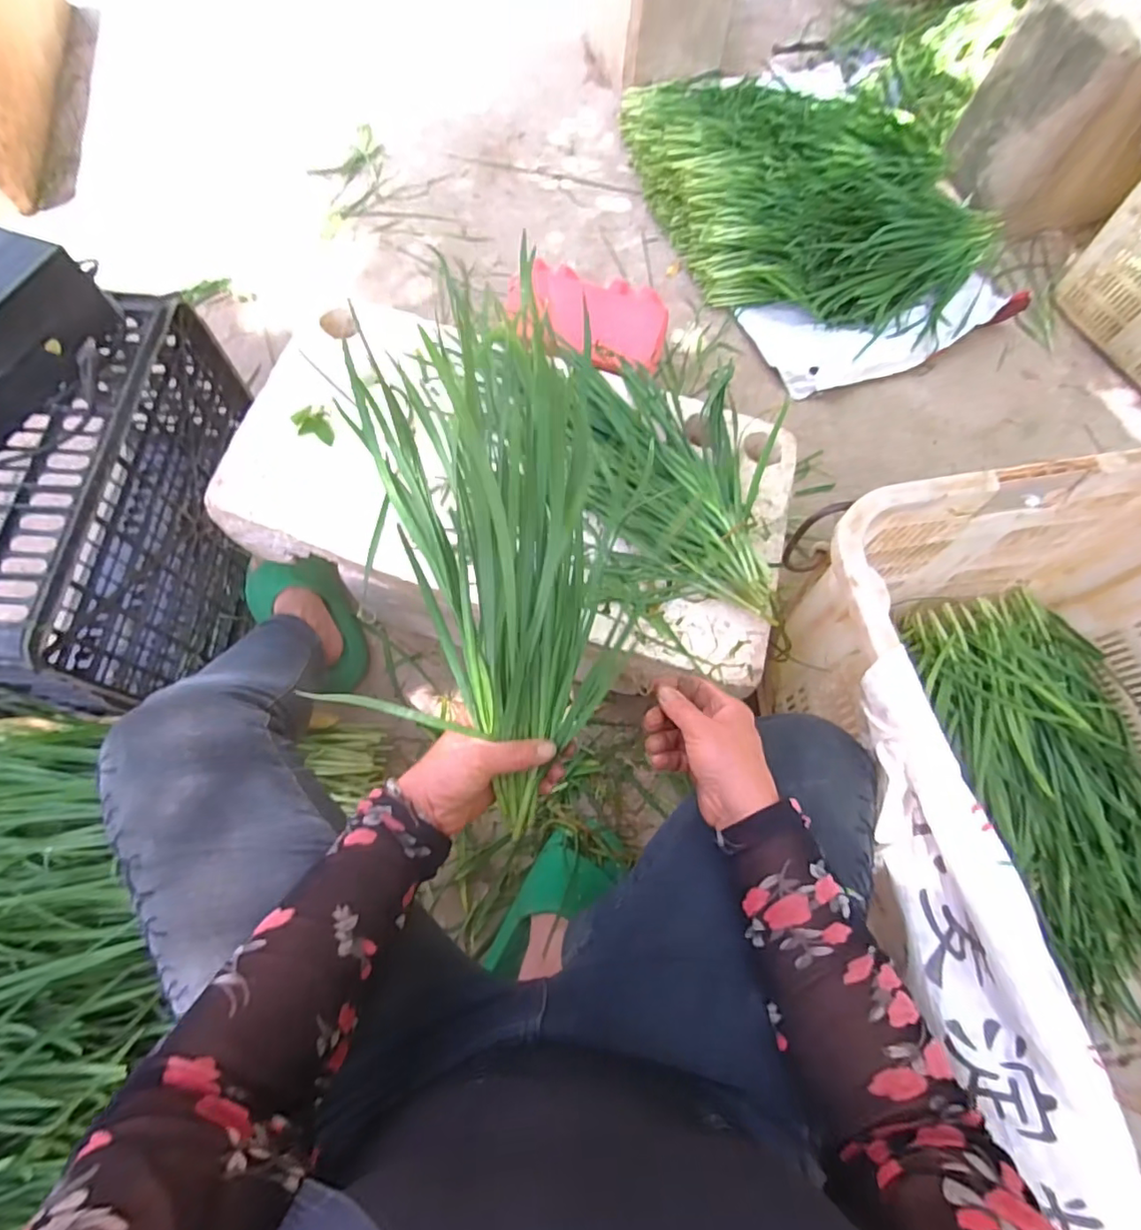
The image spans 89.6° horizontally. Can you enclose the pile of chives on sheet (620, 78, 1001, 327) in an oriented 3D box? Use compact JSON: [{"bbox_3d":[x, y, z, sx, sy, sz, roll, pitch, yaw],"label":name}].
[{"bbox_3d":[0.486,-0.875,1.156,0.597,0.159,0.664,-16,70,-10],"label":"pile of chives on sheet"}]

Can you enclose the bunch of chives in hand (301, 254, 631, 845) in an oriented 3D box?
[{"bbox_3d":[-0.051,-0.044,0.405,0.175,0.097,0.388,-7,101,-5],"label":"bunch of chives in hand"}]

